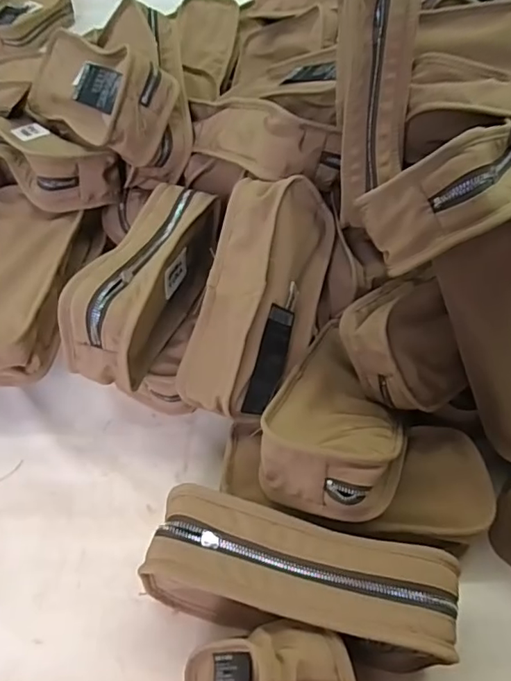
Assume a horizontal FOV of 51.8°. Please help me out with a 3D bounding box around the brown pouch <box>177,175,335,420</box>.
[{"bbox_3d":[0.008,-0.029,0.430,0.060,0.111,0.191,8,78,35],"label":"brown pouch"}]

